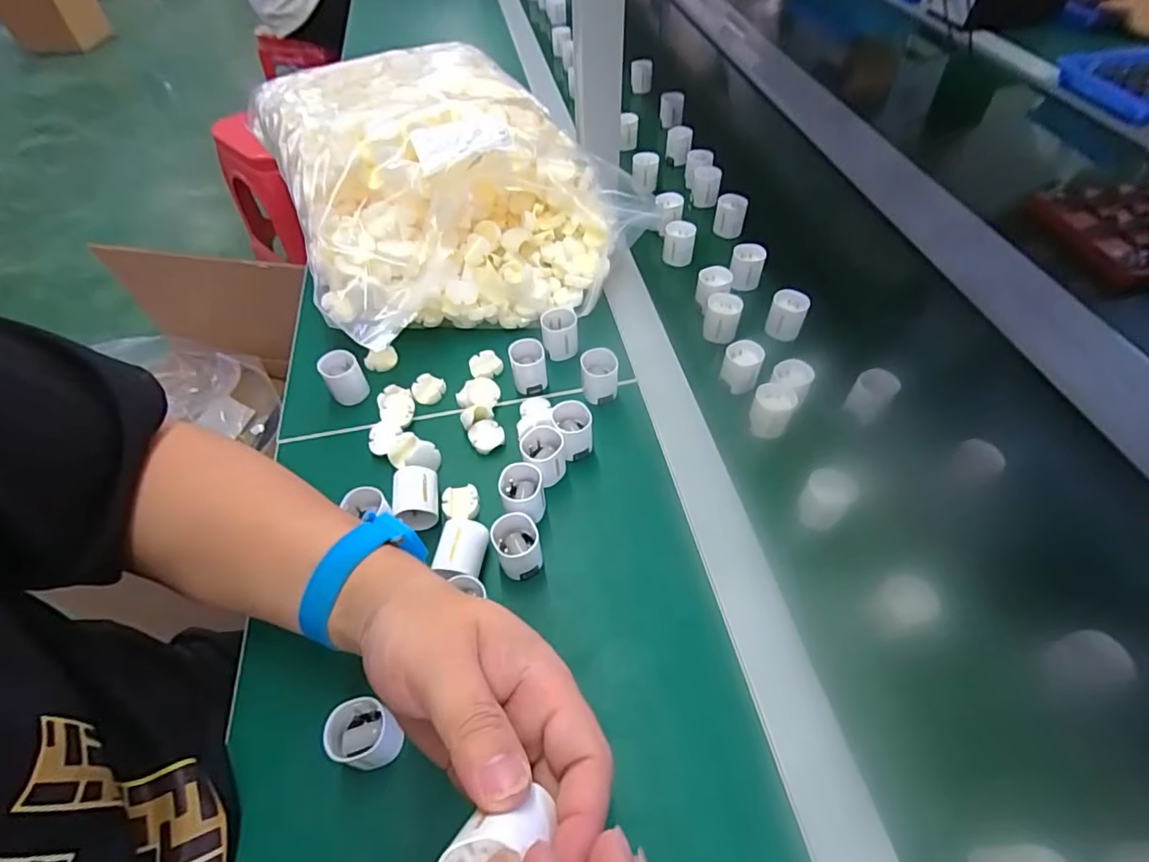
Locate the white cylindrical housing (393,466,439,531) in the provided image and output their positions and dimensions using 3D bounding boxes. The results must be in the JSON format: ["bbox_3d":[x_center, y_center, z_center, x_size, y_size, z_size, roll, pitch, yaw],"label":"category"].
[{"bbox_3d":[-0.108,0.048,0.381,0.027,0.028,0.041,-10,57,-6],"label":"white cylindrical housing"}]

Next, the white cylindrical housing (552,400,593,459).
[{"bbox_3d":[-0.001,0.001,0.407,0.027,0.036,0.029,0,57,1],"label":"white cylindrical housing"}]

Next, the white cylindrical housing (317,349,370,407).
[{"bbox_3d":[-0.186,-0.042,0.447,0.029,0.035,0.032,-33,62,-19],"label":"white cylindrical housing"}]

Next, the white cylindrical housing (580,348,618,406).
[{"bbox_3d":[0.020,-0.043,0.438,0.028,0.034,0.028,0,57,1],"label":"white cylindrical housing"}]

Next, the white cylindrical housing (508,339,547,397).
[{"bbox_3d":[-0.038,-0.052,0.449,0.027,0.033,0.029,0,57,1],"label":"white cylindrical housing"}]

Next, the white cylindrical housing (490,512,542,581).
[{"bbox_3d":[-0.036,0.078,0.356,0.029,0.037,0.033,-16,58,-9],"label":"white cylindrical housing"}]

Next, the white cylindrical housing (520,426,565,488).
[{"bbox_3d":[-0.022,0.019,0.397,0.030,0.038,0.032,0,57,1],"label":"white cylindrical housing"}]

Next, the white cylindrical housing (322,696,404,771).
[{"bbox_3d":[-0.112,0.161,0.292,0.034,0.030,0.031,0,57,1],"label":"white cylindrical housing"}]

